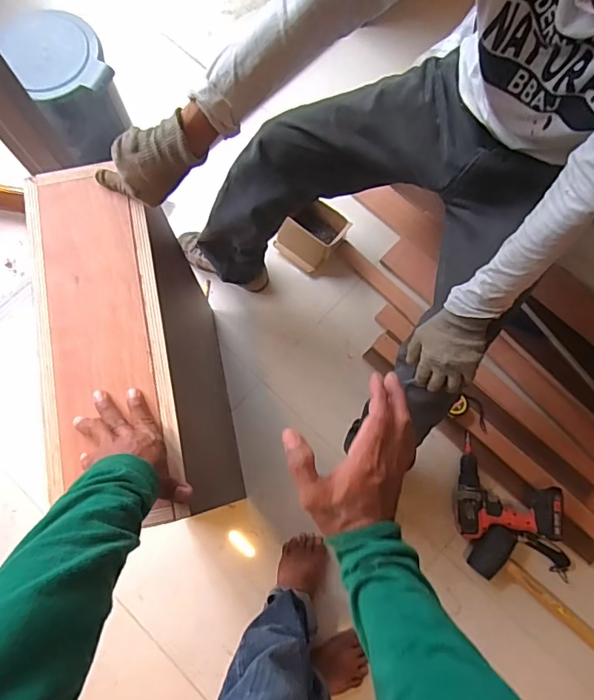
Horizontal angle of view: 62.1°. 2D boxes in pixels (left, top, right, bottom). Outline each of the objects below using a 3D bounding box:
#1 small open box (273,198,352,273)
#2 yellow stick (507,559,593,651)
[{"bbox_3d":[0.036,-0.310,1.317,0.153,0.108,0.162,40,79,10],"label":"small open box"},{"bbox_3d":[0.587,0.584,1.118,0.267,0.026,0.034,41,79,10],"label":"yellow stick"}]

